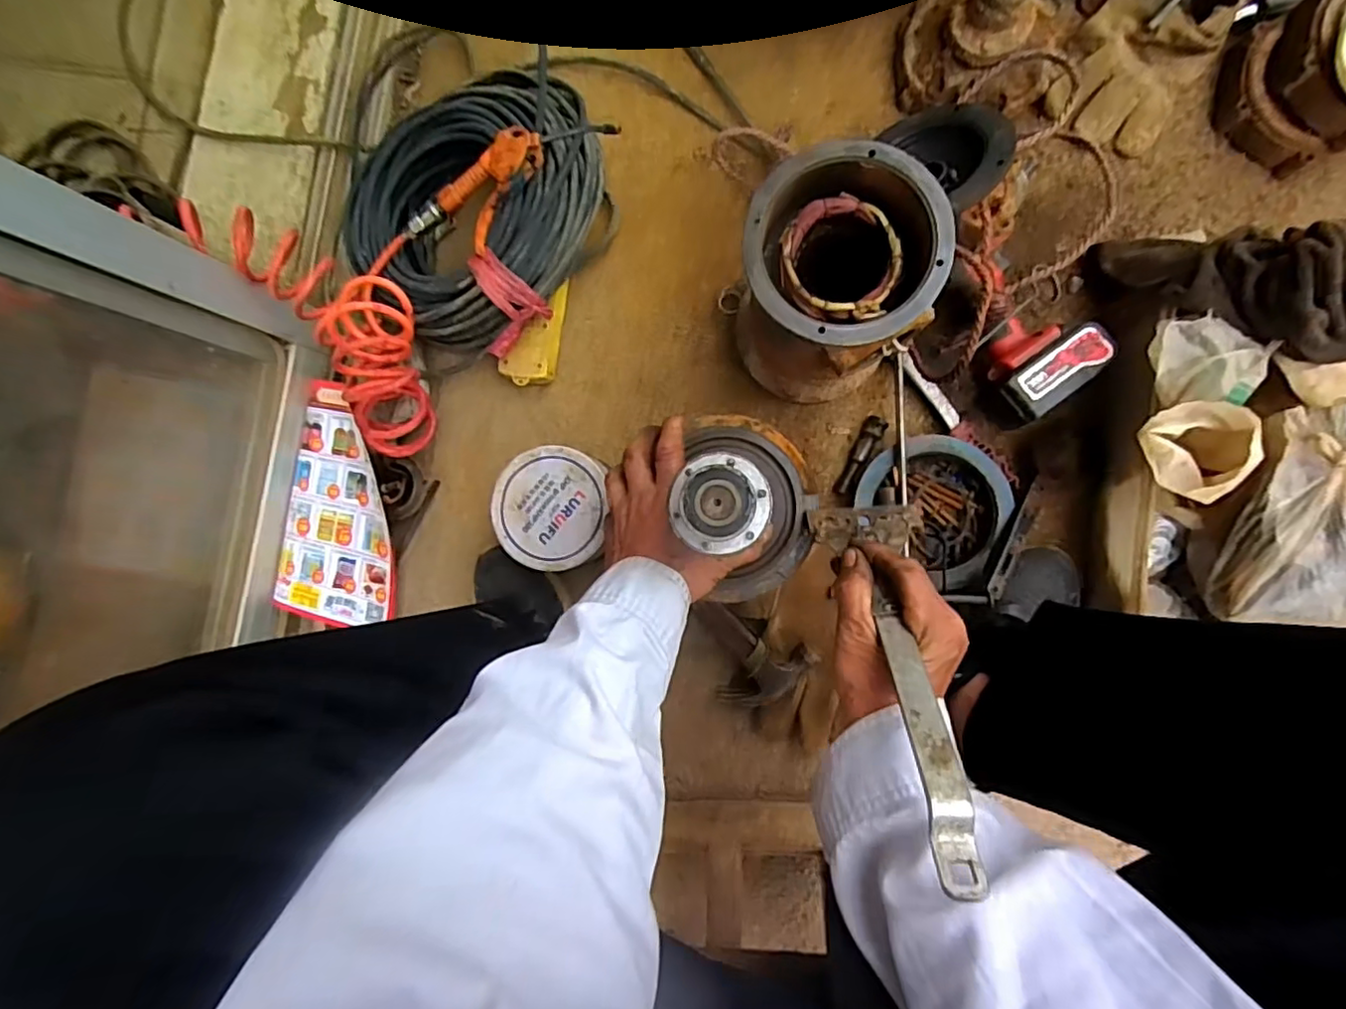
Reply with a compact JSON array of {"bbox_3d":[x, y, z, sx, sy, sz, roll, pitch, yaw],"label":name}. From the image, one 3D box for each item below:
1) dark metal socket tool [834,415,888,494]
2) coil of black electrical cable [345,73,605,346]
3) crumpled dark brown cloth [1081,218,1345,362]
[{"bbox_3d":[0.194,-0.051,0.639,0.021,0.022,0.085,29,93,7],"label":"dark metal socket tool"},{"bbox_3d":[-0.201,-0.309,0.635,0.279,0.106,0.247,-32,85,6],"label":"coil of black electrical cable"},{"bbox_3d":[0.479,-0.201,0.530,0.116,0.241,0.074,-41,129,2],"label":"crumpled dark brown cloth"}]

